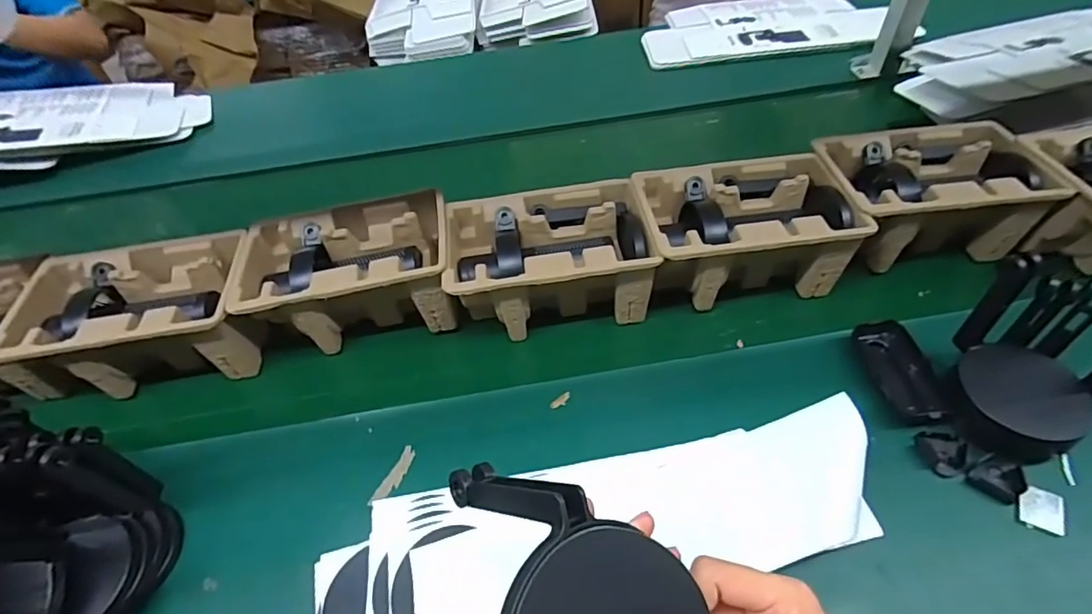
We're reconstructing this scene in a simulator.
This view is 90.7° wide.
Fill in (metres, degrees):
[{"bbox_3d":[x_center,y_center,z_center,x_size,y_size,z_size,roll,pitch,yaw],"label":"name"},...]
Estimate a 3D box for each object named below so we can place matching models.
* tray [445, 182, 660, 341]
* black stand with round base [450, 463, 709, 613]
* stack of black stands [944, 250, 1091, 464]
[{"bbox_3d":[0.002,-0.047,0.617,0.215,0.112,0.146,-5,45,-3],"label":"tray"},{"bbox_3d":[0.014,0.120,0.255,0.089,0.059,0.152,-15,46,-13],"label":"black stand with round base"},{"bbox_3d":[0.417,0.041,0.454,0.106,0.133,0.112,-27,50,-23],"label":"stack of black stands"}]

